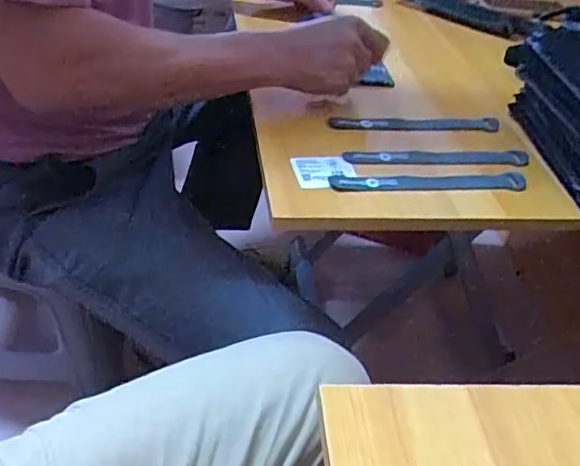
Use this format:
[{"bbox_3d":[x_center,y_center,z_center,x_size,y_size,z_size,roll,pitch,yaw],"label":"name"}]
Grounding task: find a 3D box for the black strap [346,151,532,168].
[{"bbox_3d":[0.157,-0.079,0.611,0.208,0.005,0.030,-3,40,-12],"label":"black strap"}]

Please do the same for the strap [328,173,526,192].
[{"bbox_3d":[0.139,-0.049,0.576,0.206,0.007,0.025,-3,40,-12],"label":"strap"}]

